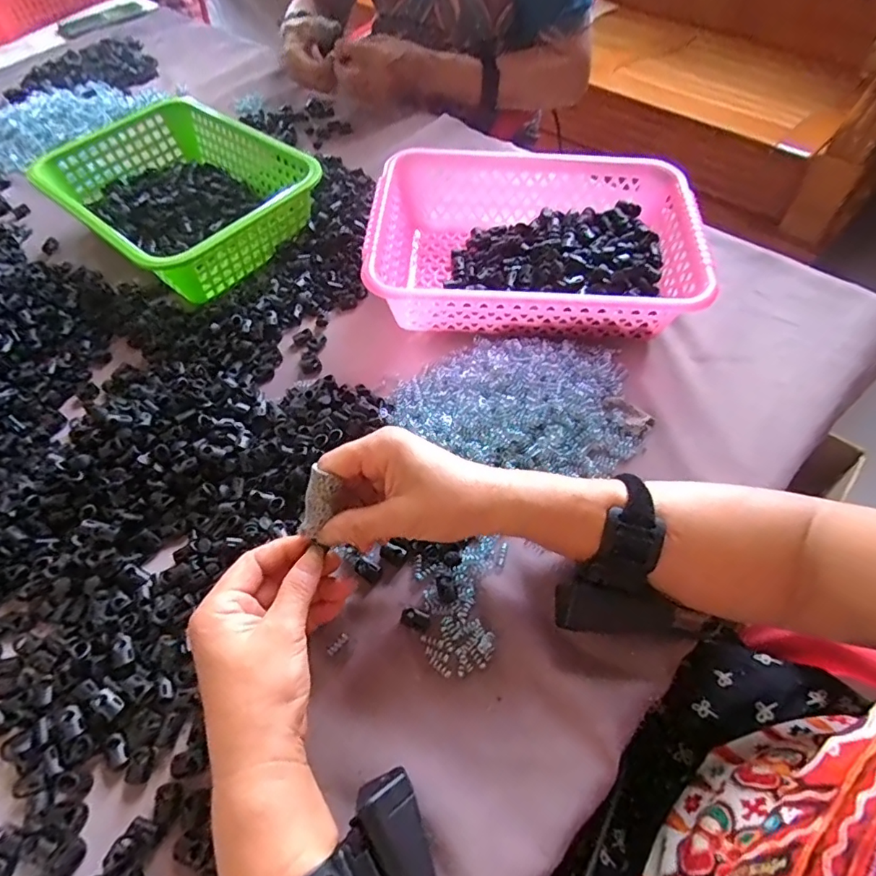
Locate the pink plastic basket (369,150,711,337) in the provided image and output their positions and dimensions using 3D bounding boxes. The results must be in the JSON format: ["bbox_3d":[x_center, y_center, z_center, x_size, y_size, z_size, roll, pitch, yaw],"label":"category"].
[{"bbox_3d":[0.095,-0.190,0.529,0.310,0.088,0.220,3,56,5],"label":"pink plastic basket"}]

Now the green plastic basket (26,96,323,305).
[{"bbox_3d":[-0.305,-0.287,0.608,0.292,0.068,0.215,37,66,24],"label":"green plastic basket"}]

